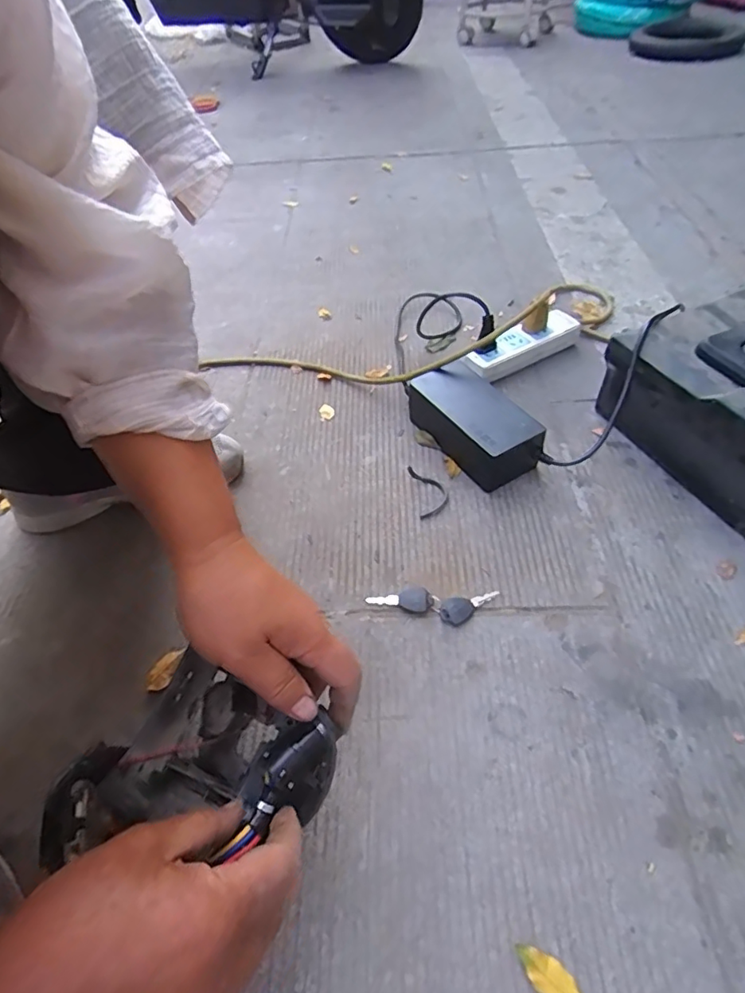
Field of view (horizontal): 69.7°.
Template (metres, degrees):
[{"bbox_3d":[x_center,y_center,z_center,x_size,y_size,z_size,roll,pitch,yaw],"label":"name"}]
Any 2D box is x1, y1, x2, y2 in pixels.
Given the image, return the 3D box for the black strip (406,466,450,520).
[{"bbox_3d":[0.063,-0.007,0.588,0.036,0.008,0.073,-8,49,-4],"label":"black strip"}]

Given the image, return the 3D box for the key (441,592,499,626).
[{"bbox_3d":[0.090,0.099,0.499,0.057,0.006,0.024,-26,53,-18],"label":"key"}]

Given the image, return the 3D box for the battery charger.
[{"bbox_3d":[0.115,-0.085,0.620,0.081,0.060,0.157,-26,53,-18],"label":"battery charger"}]

